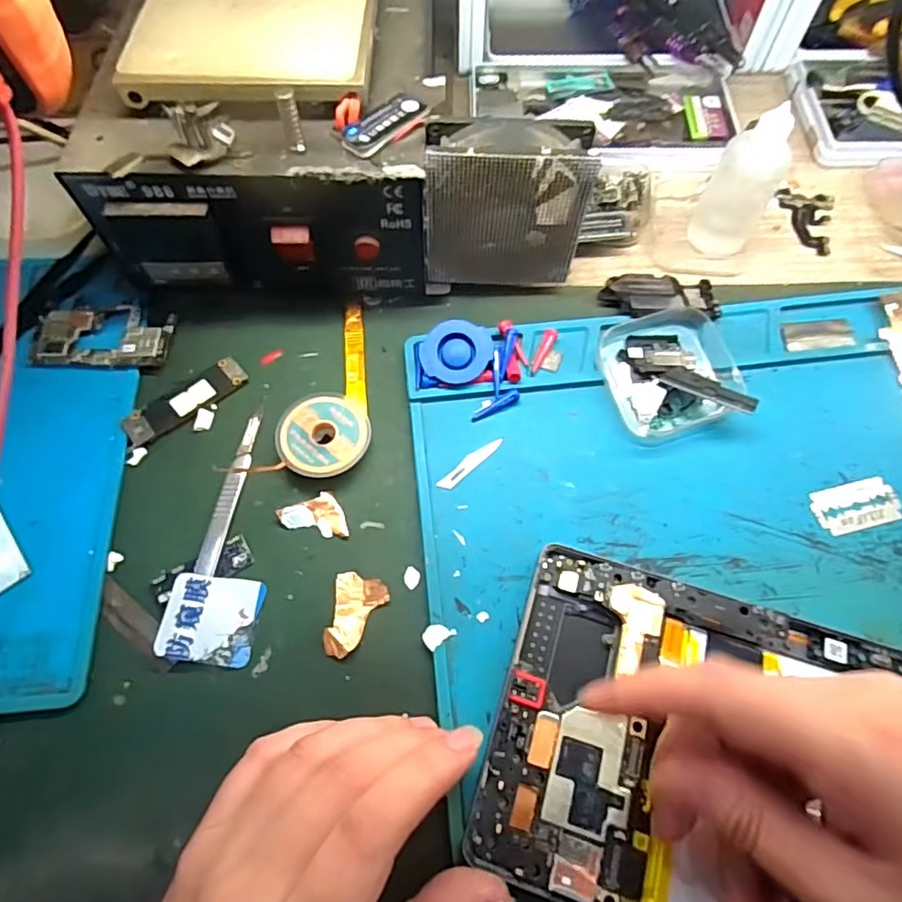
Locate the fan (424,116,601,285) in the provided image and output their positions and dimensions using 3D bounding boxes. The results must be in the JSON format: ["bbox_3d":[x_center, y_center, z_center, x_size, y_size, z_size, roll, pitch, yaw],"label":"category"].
[{"bbox_3d":[0.030,-0.124,0.296,0.084,0.081,0.033,-1,66,-1],"label":"fan"}]

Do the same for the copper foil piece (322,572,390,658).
[{"bbox_3d":[-0.042,0.073,0.255,0.023,0.005,0.036,7,66,3],"label":"copper foil piece"}]

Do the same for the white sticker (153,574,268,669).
[{"bbox_3d":[-0.106,0.074,0.253,0.039,0.007,0.037,6,66,2],"label":"white sticker"}]

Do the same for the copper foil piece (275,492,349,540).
[{"bbox_3d":[-0.065,0.030,0.275,0.033,0.005,0.021,4,66,2],"label":"copper foil piece"}]

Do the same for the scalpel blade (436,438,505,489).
[{"bbox_3d":[0.010,0.006,0.284,0.040,0.004,0.007,-39,72,-16],"label":"scalpel blade"}]

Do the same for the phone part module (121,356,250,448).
[{"bbox_3d":[-0.138,-0.026,0.299,0.063,0.004,0.020,-36,71,-15],"label":"phone part module"}]

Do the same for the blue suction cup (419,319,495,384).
[{"bbox_3d":[0.003,-0.052,0.302,0.035,0.009,0.035,0,82,0],"label":"blue suction cup"}]

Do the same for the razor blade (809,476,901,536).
[{"bbox_3d":[0.194,0.026,0.275,0.041,0.004,0.023,-12,67,-5],"label":"razor blade"}]

